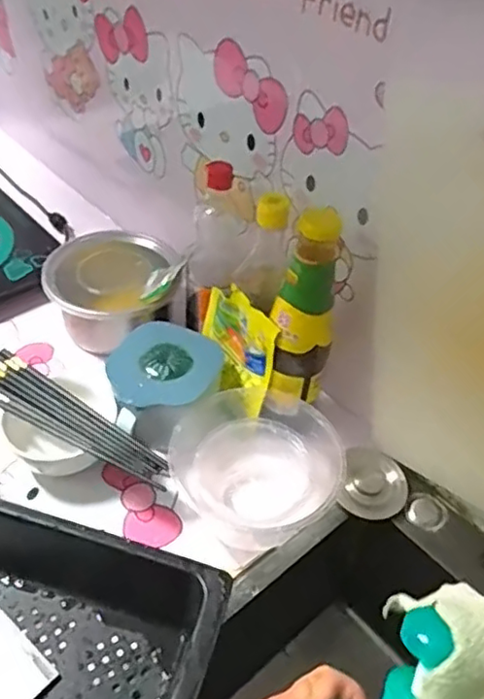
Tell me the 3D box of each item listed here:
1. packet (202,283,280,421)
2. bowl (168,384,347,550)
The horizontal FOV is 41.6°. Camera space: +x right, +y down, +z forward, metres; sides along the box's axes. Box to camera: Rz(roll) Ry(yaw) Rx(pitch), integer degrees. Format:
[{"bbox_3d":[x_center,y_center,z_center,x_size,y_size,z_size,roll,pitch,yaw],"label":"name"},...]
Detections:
[{"bbox_3d":[-0.003,-0.007,0.681,0.036,0.102,0.129,-16,52,-19],"label":"packet"},{"bbox_3d":[0.017,0.114,0.642,0.160,0.077,0.152,3,48,-3],"label":"bowl"}]

